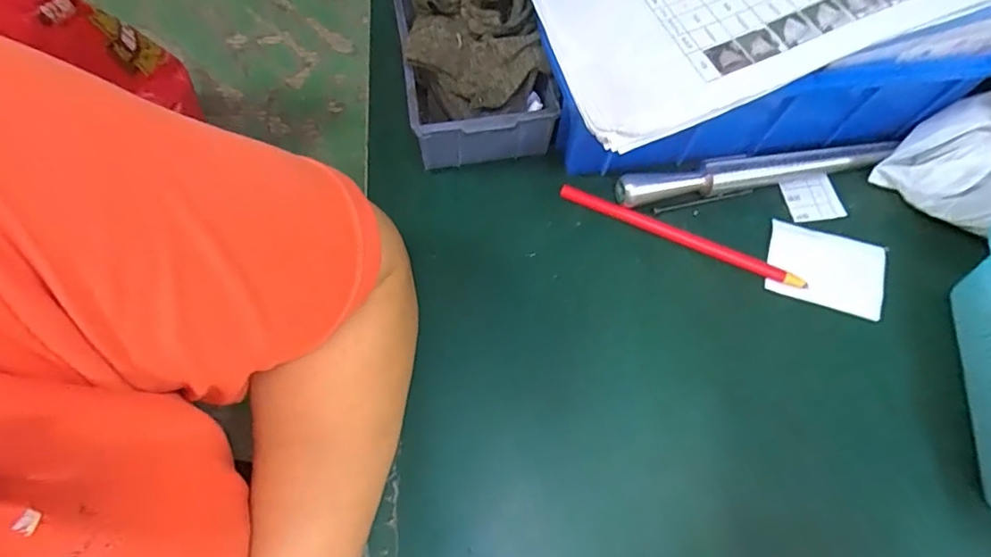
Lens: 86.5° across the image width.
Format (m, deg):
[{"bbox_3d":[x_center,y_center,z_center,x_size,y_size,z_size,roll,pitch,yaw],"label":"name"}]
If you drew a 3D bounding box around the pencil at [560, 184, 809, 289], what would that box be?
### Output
[{"bbox_3d":[0.126,-0.030,0.360,0.170,0.012,0.011,22,69,9],"label":"pencil"}]

